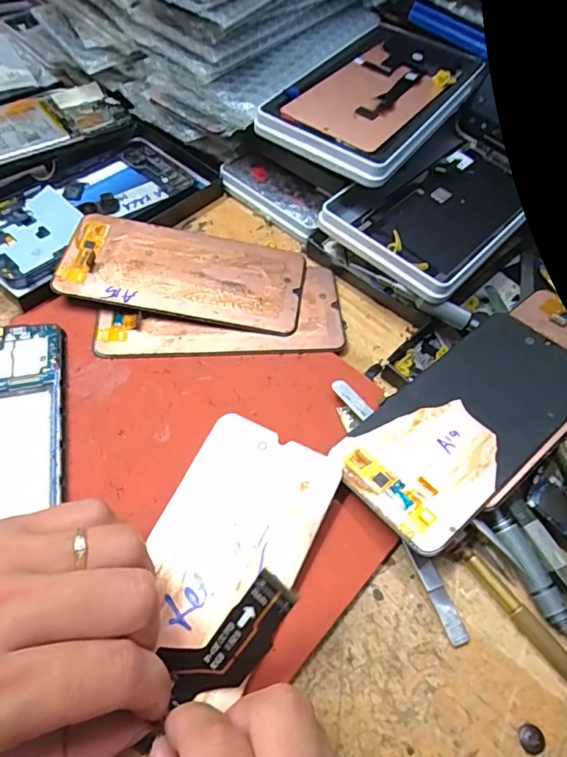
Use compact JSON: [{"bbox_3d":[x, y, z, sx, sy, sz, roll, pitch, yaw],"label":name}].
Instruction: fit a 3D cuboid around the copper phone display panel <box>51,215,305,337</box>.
[{"bbox_3d":[-0.063,-0.068,0.327,0.150,0.005,0.068,11,62,-4],"label":"copper phone display panel"}]

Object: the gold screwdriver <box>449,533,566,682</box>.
[{"bbox_3d":[0.117,0.117,0.230,0.011,0.009,0.105,-32,65,-21],"label":"gold screwdriver"}]

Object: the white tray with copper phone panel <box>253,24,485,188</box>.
[{"bbox_3d":[0.067,-0.203,0.363,0.101,0.015,0.168,33,61,11],"label":"white tray with copper phone panel"}]

